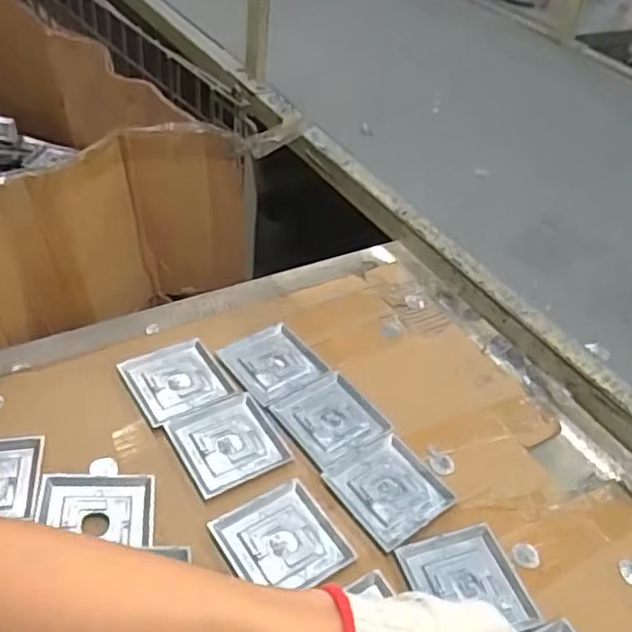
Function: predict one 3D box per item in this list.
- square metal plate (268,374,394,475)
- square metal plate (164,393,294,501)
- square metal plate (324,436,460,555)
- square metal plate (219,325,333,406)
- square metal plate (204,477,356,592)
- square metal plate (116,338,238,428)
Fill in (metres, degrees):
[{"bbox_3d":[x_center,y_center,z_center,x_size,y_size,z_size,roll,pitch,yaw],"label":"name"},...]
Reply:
[{"bbox_3d":[0.014,0.102,0.641,0.084,0.007,0.091,-23,50,-30],"label":"square metal plate"},{"bbox_3d":[-0.081,0.117,0.608,0.089,0.004,0.091,-19,48,-27],"label":"square metal plate"},{"bbox_3d":[0.067,0.156,0.590,0.089,0.004,0.087,-23,50,-30],"label":"square metal plate"},{"bbox_3d":[-0.045,0.048,0.690,0.088,0.006,0.083,-24,51,-30],"label":"square metal plate"},{"bbox_3d":[-0.029,0.186,0.537,0.088,0.006,0.087,-22,50,-29],"label":"square metal plate"},{"bbox_3d":[-0.139,0.063,0.658,0.087,0.005,0.089,-23,50,-30],"label":"square metal plate"}]

